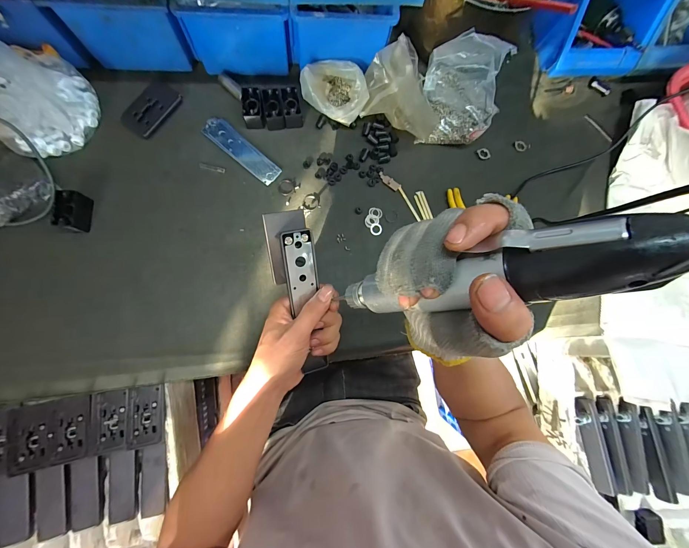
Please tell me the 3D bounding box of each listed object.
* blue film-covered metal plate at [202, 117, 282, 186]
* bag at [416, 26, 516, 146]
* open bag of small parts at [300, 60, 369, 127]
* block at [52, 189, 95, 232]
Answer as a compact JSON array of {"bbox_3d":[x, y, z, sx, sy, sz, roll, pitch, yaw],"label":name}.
[{"bbox_3d":[-0.165,-0.199,0.470,0.141,0.004,0.038,42,81,1],"label":"blue film-covered metal plate"},{"bbox_3d":[0.189,-0.272,0.450,0.147,0.126,0.100,4,82,-5],"label":"bag"},{"bbox_3d":[-0.015,-0.292,0.473,0.094,0.051,0.100,-37,87,-9],"label":"open bag of small parts"},{"bbox_3d":[-0.384,-0.090,0.415,0.025,0.036,0.051,4,82,-5],"label":"block"}]

